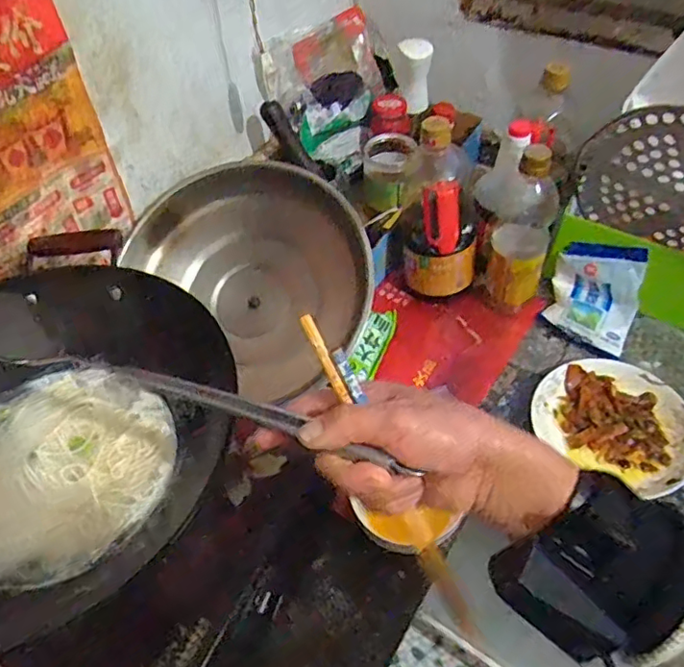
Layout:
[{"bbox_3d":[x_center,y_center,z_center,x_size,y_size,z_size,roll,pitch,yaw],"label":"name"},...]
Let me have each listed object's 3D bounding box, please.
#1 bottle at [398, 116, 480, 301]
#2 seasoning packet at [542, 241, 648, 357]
[{"bbox_3d":[0.127,-0.151,0.758,0.110,0.234,0.085,10,52,11],"label":"bottle"},{"bbox_3d":[0.329,-0.051,0.758,0.111,0.082,0.110,23,56,20],"label":"seasoning packet"}]

